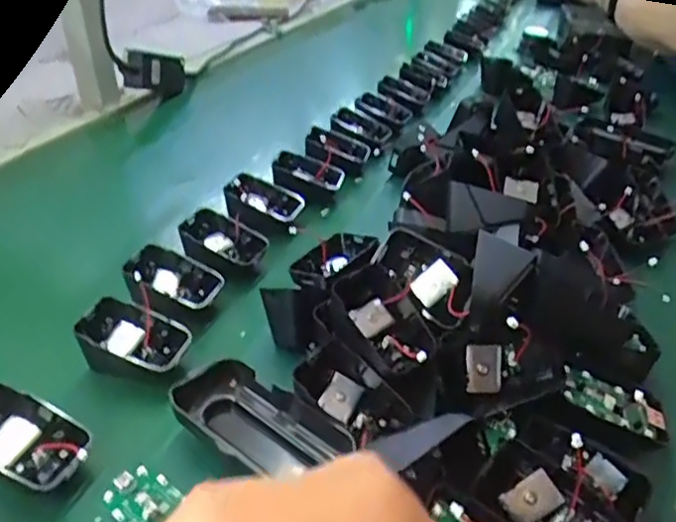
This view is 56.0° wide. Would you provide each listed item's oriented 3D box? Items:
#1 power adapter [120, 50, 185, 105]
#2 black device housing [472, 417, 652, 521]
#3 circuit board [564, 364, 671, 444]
[{"bbox_3d":[-0.246,-0.253,0.867,0.035,0.059,0.112,8,12,12],"label":"power adapter"},{"bbox_3d":[0.117,0.119,0.330,0.071,0.033,0.061,24,78,32],"label":"black device housing"},{"bbox_3d":[0.166,0.083,0.377,0.066,0.009,0.032,24,37,1],"label":"circuit board"}]

